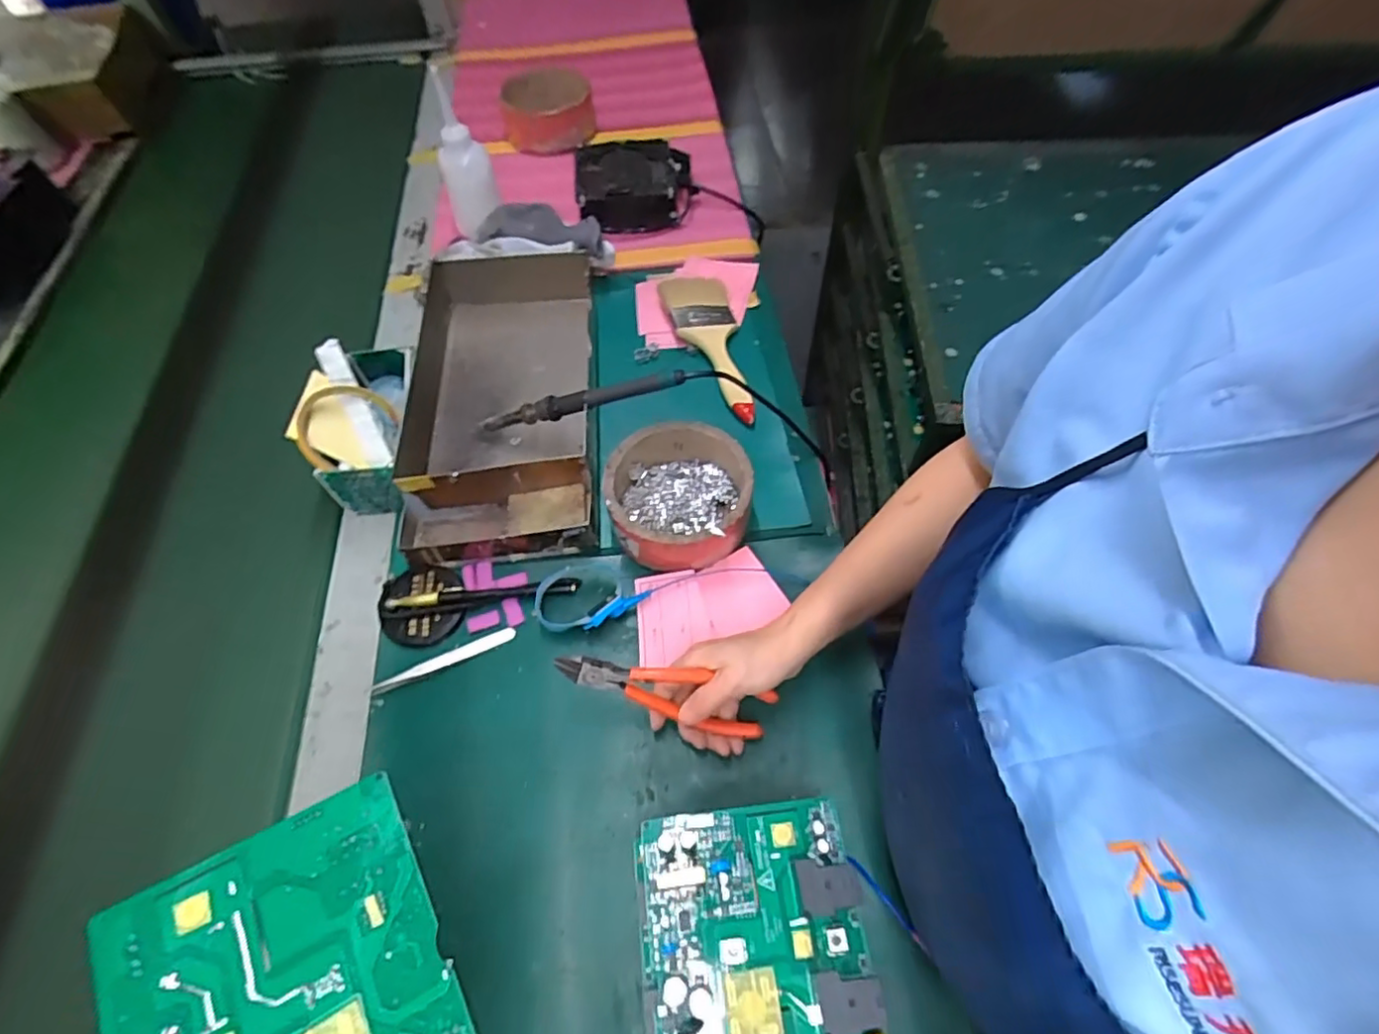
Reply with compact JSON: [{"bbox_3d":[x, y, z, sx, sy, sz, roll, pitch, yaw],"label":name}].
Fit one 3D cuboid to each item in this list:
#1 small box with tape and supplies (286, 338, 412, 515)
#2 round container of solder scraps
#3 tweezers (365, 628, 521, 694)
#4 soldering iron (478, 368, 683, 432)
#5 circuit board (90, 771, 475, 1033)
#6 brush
[{"bbox_3d":[-0.287,-0.083,0.575,0.084,0.084,0.154,-5,59,-1],"label":"small box with tape and supplies"},{"bbox_3d":[-0.008,-0.016,0.547,0.118,0.052,0.121,-1,59,1],"label":"round container of solder scraps"},{"bbox_3d":[-0.194,0.113,0.501,0.113,0.008,0.012,-23,61,-11],"label":"tweezers"},{"bbox_3d":[-0.100,-0.101,0.559,0.201,0.016,0.015,-9,57,20],"label":"soldering iron"},{"bbox_3d":[-0.158,0.188,0.247,0.114,0.004,0.130,-24,62,-22],"label":"circuit board"},{"bbox_3d":[0.030,-0.183,0.665,0.069,0.026,0.202,-17,60,-8],"label":"brush"}]

